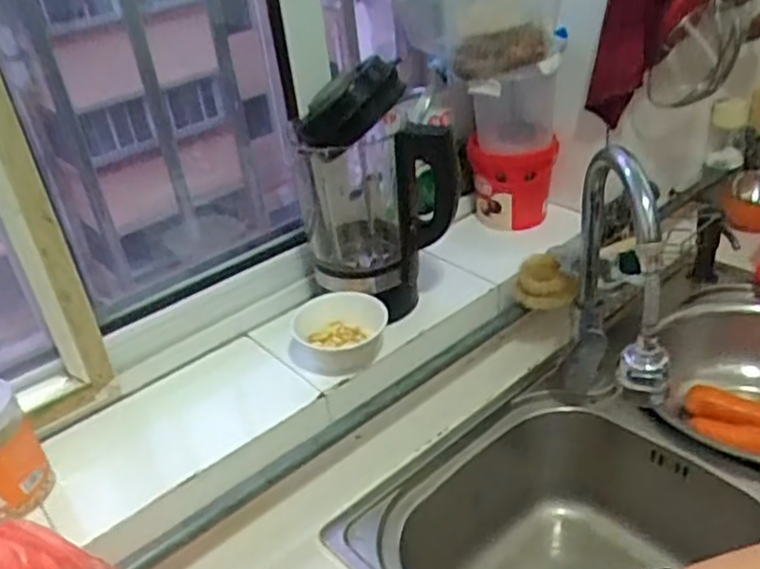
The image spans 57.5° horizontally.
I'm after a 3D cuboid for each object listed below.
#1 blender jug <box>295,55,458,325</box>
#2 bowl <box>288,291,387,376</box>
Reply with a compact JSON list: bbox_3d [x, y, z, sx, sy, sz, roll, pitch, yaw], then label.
[{"bbox_3d":[-0.015,-0.116,0.846,0.146,0.272,0.136,-23,35,-24],"label":"blender jug"},{"bbox_3d":[-0.054,0.062,0.827,0.116,0.071,0.089,0,32,12],"label":"bowl"}]

